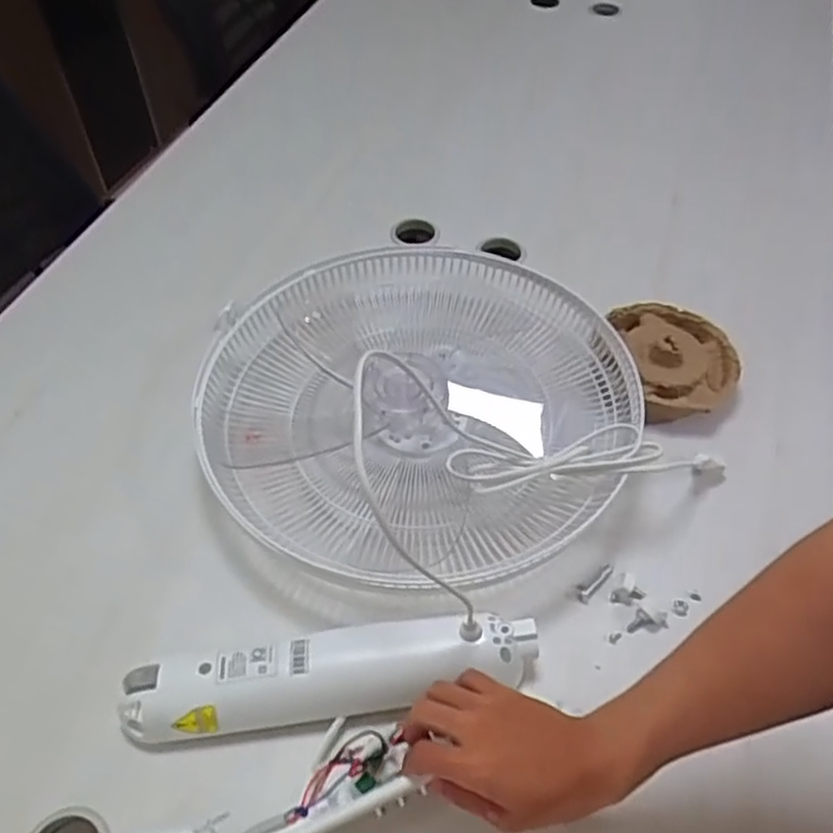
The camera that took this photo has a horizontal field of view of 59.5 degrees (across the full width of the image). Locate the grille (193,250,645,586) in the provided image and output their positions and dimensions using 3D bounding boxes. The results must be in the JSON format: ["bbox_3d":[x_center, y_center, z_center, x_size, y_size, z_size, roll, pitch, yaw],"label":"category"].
[{"bbox_3d":[-0.002,-0.024,0.788,0.437,0.098,0.403,0,51,0],"label":"grille"}]

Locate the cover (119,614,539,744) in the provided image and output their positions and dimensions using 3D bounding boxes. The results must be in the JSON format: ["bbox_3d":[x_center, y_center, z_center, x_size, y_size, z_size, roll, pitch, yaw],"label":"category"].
[{"bbox_3d":[-0.067,0.224,0.616,0.347,0.057,0.073,-7,52,-6],"label":"cover"}]

